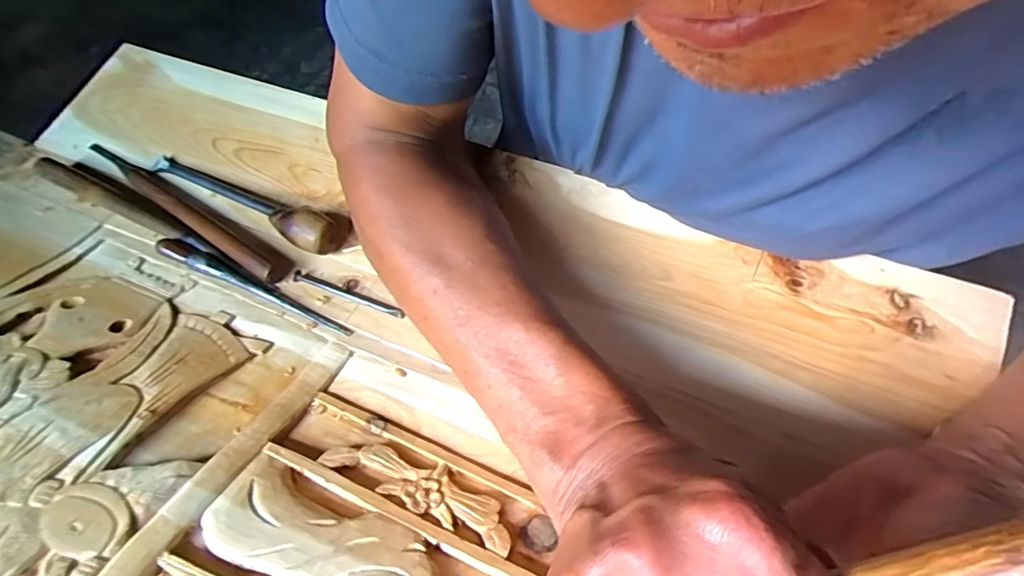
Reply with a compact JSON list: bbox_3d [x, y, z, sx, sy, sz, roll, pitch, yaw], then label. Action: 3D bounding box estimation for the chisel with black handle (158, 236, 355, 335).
[{"bbox_3d":[-0.174,-0.003,0.357,0.153,0.016,0.014,21,58,17],"label":"chisel with black handle"}]

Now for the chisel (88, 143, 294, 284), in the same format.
[{"bbox_3d":[-0.248,-0.059,0.399,0.222,0.017,0.023,28,60,21],"label":"chisel"}]

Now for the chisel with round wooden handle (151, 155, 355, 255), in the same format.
[{"bbox_3d":[-0.197,-0.074,0.399,0.183,0.026,0.042,27,59,21],"label":"chisel with round wooden handle"}]

